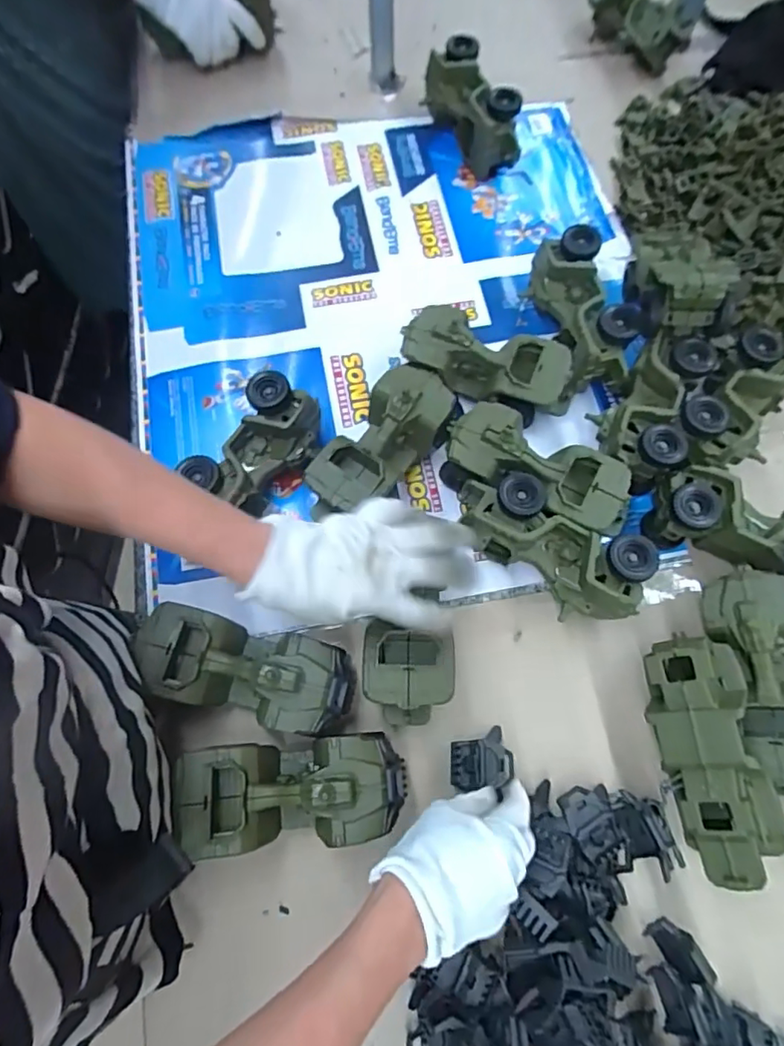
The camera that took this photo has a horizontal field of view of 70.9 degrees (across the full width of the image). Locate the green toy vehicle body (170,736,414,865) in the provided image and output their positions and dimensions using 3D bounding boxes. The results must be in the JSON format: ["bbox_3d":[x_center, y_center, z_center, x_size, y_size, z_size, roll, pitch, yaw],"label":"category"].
[{"bbox_3d":[-0.081,0.224,0.461,0.177,0.077,0.078,-5,70,-2],"label":"green toy vehicle body"}]

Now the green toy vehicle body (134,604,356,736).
[{"bbox_3d":[-0.129,0.132,0.493,0.184,0.076,0.076,13,70,4],"label":"green toy vehicle body"}]

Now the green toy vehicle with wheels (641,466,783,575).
[{"bbox_3d":[0.351,0.016,0.538,0.194,0.075,0.071,26,72,9],"label":"green toy vehicle with wheels"}]

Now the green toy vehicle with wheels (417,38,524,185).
[{"bbox_3d":[0.107,-0.547,0.737,0.068,0.086,0.176,-25,72,-9],"label":"green toy vehicle with wheels"}]

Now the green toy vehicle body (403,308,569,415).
[{"bbox_3d":[0.099,-0.162,0.582,0.181,0.076,0.081,16,70,5],"label":"green toy vehicle body"}]

